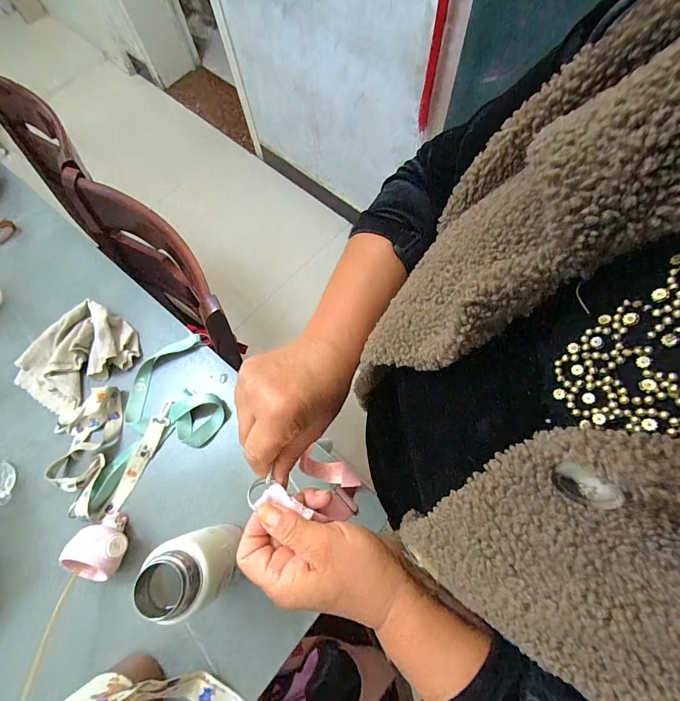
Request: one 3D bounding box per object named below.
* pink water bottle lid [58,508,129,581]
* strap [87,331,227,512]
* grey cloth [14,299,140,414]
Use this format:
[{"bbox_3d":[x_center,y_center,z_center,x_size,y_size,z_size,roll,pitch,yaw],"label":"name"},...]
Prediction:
[{"bbox_3d":[-0.333,0.275,0.497,0.072,0.068,0.076,-1,69,2],"label":"pink water bottle lid"},{"bbox_3d":[-0.309,0.103,0.574,0.246,0.026,0.175,-31,71,-10],"label":"strap"},{"bbox_3d":[-0.445,0.012,0.610,0.145,0.041,0.185,33,74,13],"label":"grey cloth"}]

